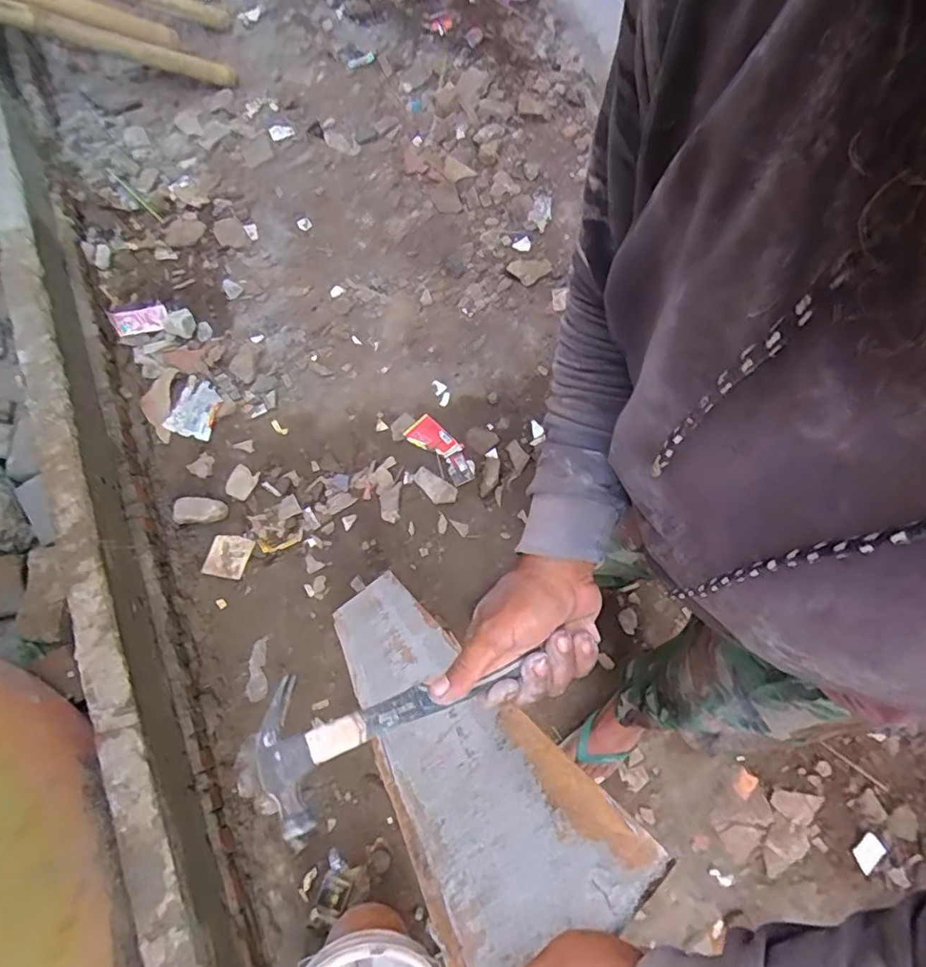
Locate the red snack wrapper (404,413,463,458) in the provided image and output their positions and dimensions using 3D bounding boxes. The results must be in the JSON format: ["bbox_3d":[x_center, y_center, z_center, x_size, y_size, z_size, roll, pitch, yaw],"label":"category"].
[{"bbox_3d":[-0.079,-0.115,1.486,0.138,0.009,0.084,42,74,11],"label":"red snack wrapper"}]

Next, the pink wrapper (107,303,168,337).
[{"bbox_3d":[-0.855,-0.434,1.495,0.130,0.015,0.075,-23,87,-25],"label":"pink wrapper"}]

